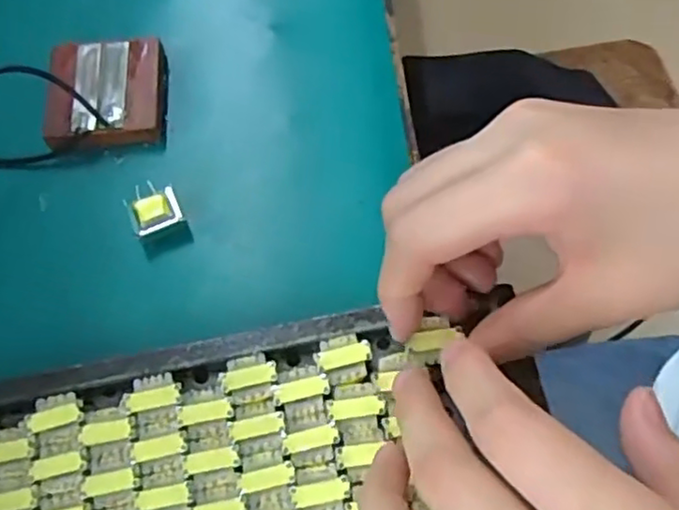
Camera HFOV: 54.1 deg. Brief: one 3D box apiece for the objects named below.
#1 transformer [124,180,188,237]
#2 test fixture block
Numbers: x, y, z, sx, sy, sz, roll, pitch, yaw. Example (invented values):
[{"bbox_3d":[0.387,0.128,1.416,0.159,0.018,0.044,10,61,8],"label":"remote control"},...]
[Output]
[{"bbox_3d":[-0.074,-0.016,0.269,0.019,0.019,0.021,-26,70,-8],"label":"transformer"},{"bbox_3d":[-0.101,-0.070,0.291,0.048,0.017,0.047,-5,69,0],"label":"test fixture block"}]

